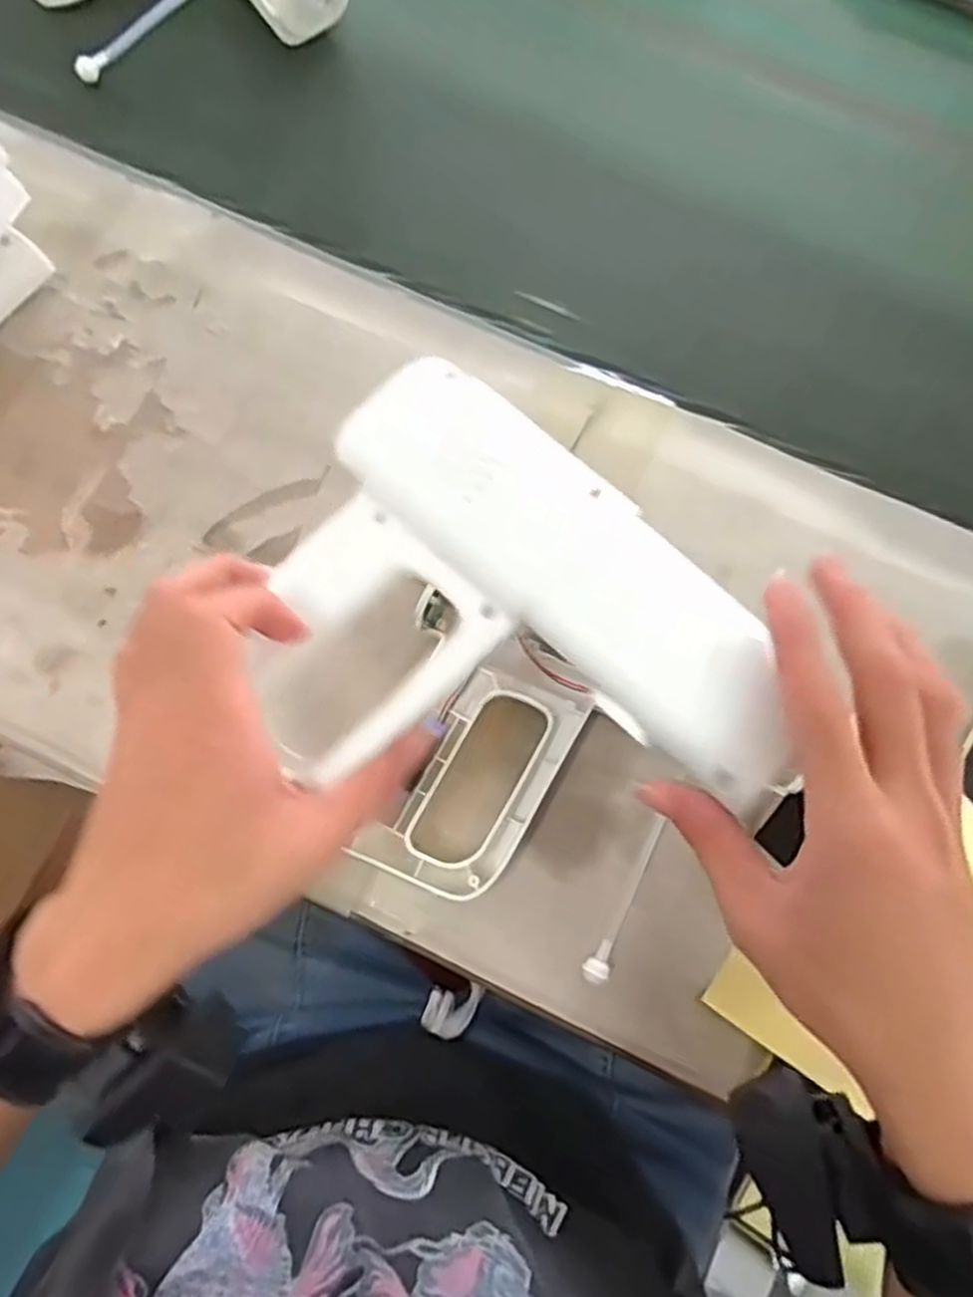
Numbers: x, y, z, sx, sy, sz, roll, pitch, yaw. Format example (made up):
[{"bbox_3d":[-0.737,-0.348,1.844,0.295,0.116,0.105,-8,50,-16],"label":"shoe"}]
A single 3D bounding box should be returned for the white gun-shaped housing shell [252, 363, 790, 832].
[{"bbox_3d":[0.005,0.004,0.297,0.202,0.048,0.144,44,79,9],"label":"white gun-shaped housing shell"}]

